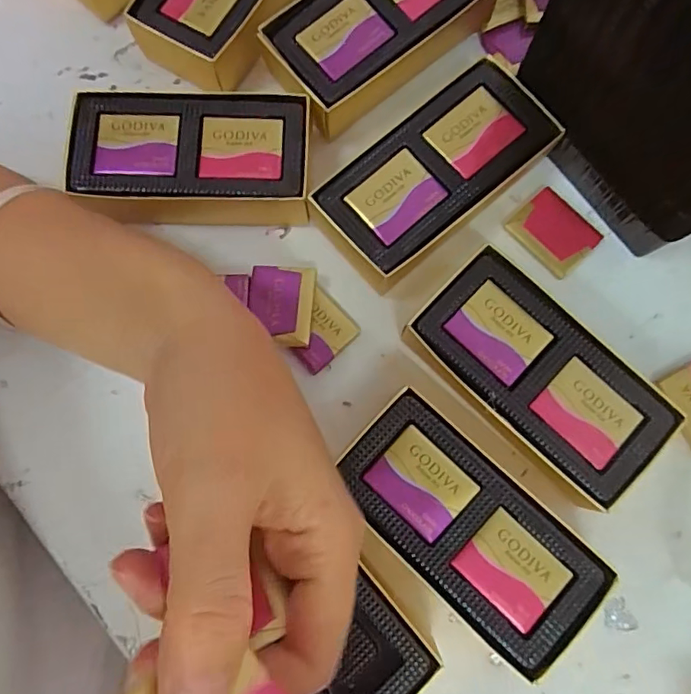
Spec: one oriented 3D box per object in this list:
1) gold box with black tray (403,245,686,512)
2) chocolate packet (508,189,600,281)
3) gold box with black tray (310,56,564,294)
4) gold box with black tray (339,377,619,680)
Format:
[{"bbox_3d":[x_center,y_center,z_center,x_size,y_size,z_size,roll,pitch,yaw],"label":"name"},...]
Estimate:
[{"bbox_3d":[0.085,0.015,0.238,0.058,0.031,0.112,-44,82,-7],"label":"gold box with black tray"},{"bbox_3d":[0.107,-0.059,0.264,0.032,0.006,0.040,-43,81,-6],"label":"chocolate packet"},{"bbox_3d":[0.043,-0.084,0.256,0.116,0.031,0.054,-38,81,-6],"label":"gold box with black tray"},{"bbox_3d":[0.051,0.077,0.226,0.113,0.032,0.054,43,83,8],"label":"gold box with black tray"}]

